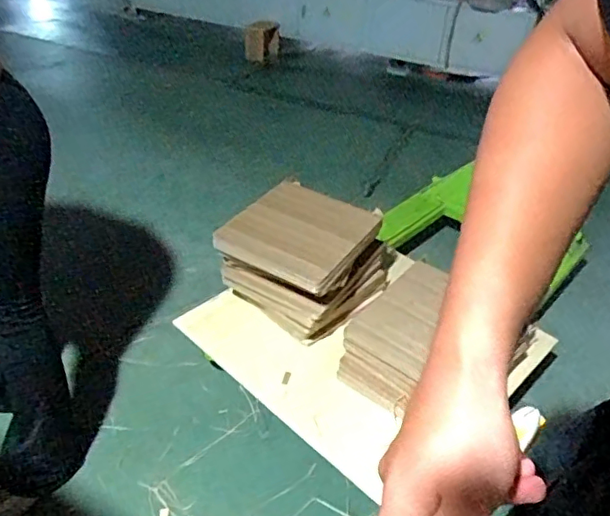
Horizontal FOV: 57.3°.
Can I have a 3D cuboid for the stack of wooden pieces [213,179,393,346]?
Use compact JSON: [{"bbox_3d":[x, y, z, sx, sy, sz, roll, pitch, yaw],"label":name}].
[{"bbox_3d":[-0.013,0.013,1.720,0.388,0.314,0.436,25,41,27],"label":"stack of wooden pieces"}]

